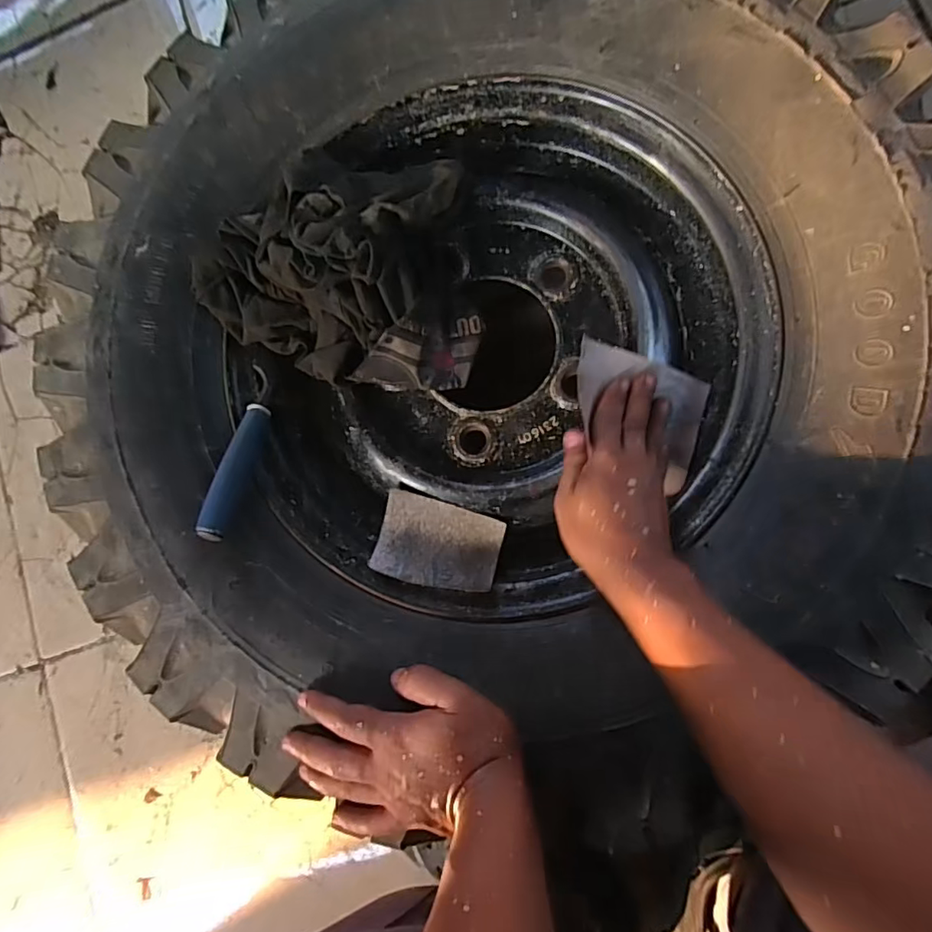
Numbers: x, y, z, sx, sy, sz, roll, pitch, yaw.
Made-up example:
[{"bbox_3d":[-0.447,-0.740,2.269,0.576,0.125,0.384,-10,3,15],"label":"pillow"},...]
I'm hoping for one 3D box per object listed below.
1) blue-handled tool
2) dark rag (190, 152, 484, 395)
[{"bbox_3d":[-0.176,-0.011,0.428,0.021,0.016,0.141,9,68,8],"label":"blue-handled tool"},{"bbox_3d":[-0.095,-0.160,0.438,0.222,0.088,0.170,19,87,9],"label":"dark rag"}]

